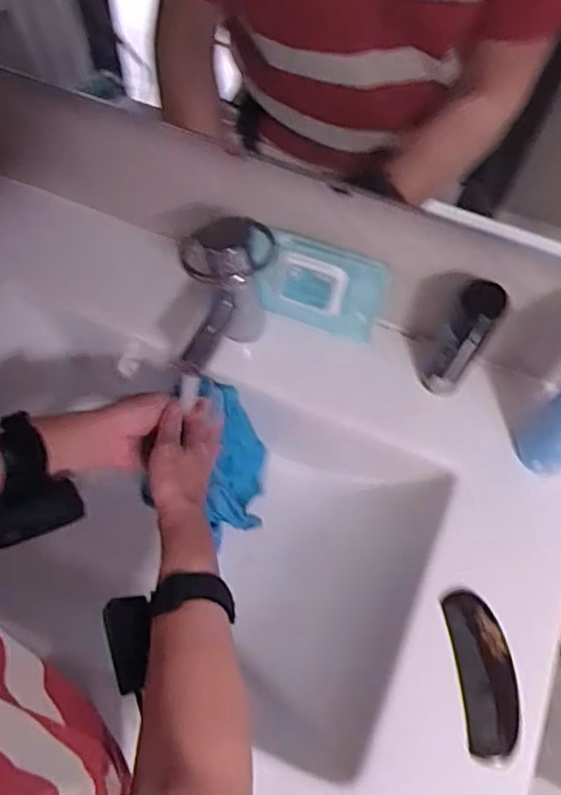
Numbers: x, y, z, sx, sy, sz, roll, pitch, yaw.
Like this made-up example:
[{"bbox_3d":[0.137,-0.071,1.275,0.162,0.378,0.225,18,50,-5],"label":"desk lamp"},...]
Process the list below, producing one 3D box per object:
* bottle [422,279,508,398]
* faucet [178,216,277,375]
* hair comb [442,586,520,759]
[{"bbox_3d":[0.181,-0.053,0.630,0.046,0.161,0.035,30,65,13],"label":"bottle"},{"bbox_3d":[-0.061,-0.087,0.567,0.065,0.153,0.061,31,38,13],"label":"faucet"},{"bbox_3d":[0.184,0.246,0.554,0.052,0.013,0.131,-3,62,-4],"label":"hair comb"}]

